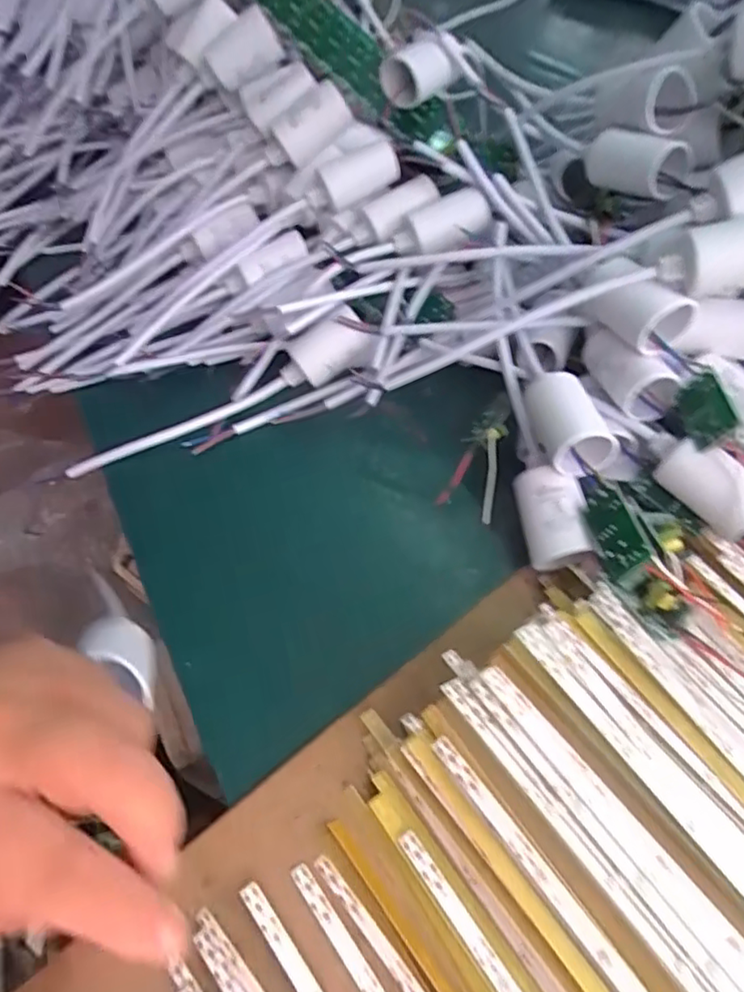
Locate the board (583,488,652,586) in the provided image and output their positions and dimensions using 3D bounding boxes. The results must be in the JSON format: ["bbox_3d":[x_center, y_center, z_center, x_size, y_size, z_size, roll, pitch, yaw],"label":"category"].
[{"bbox_3d":[0.100,0.014,0.264,0.005,0.022,0.041,7,49,-27],"label":"board"}]

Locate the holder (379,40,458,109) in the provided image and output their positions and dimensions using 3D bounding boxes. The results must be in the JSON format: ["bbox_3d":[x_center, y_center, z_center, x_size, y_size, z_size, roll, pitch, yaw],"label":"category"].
[{"bbox_3d":[0.027,-0.242,0.365,0.038,0.030,0.025,-39,58,-23],"label":"holder"}]

